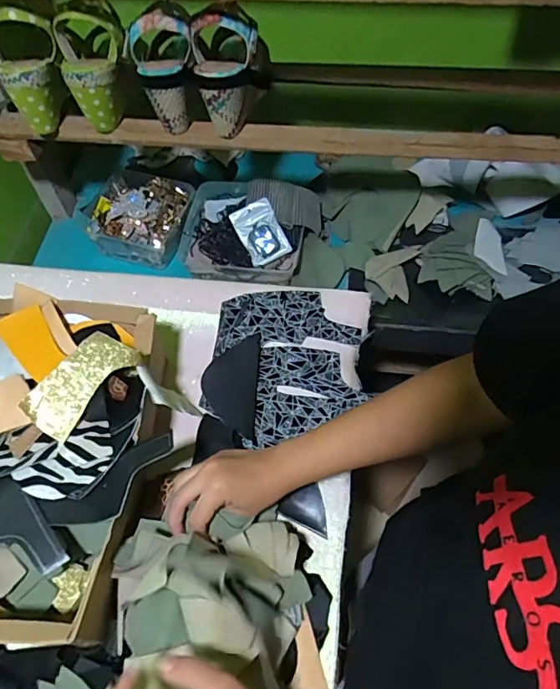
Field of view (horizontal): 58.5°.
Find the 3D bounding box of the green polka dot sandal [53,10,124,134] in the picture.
[{"bbox_3d":[-0.236,-0.353,0.643,0.080,0.131,0.089,-15,58,-8],"label":"green polka dot sandal"}]

